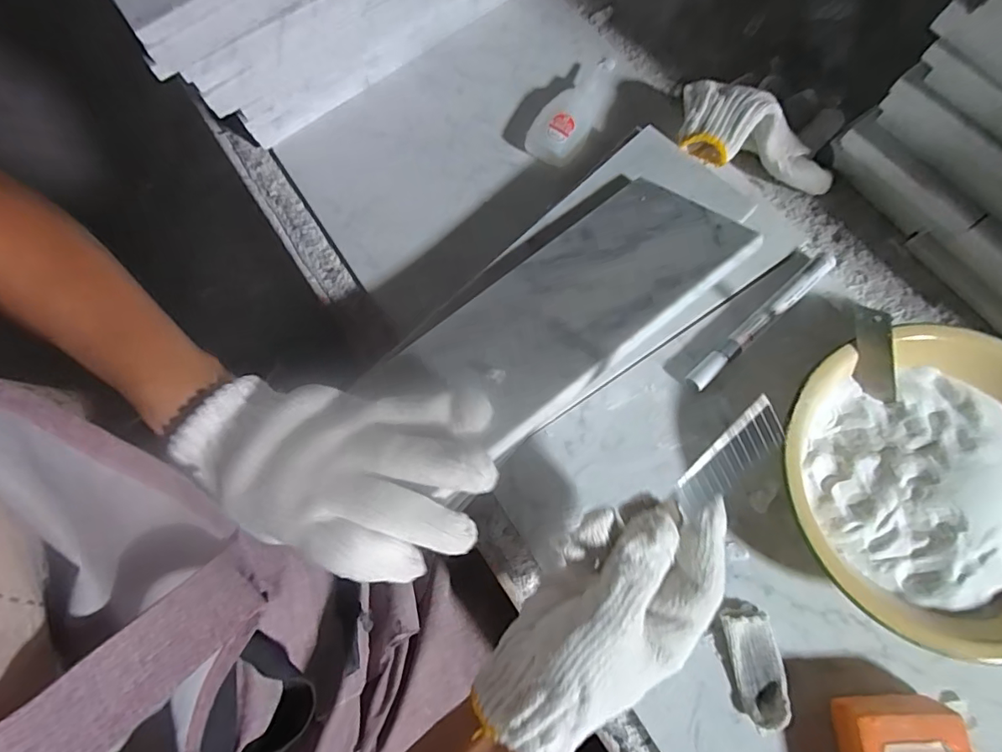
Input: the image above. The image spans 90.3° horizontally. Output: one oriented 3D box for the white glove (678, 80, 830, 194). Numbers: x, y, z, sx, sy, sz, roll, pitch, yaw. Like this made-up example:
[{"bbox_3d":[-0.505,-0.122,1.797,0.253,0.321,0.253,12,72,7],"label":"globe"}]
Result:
[{"bbox_3d":[0.202,-0.177,0.382,0.135,0.046,0.065,20,73,-11],"label":"white glove"}]

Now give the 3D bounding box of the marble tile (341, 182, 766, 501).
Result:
[{"bbox_3d":[0.035,-0.040,0.311,0.234,0.010,0.109,-38,51,-10],"label":"marble tile"}]

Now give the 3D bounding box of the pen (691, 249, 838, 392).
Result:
[{"bbox_3d":[0.190,-0.040,0.365,0.146,0.016,0.014,-40,76,-11],"label":"pen"}]

